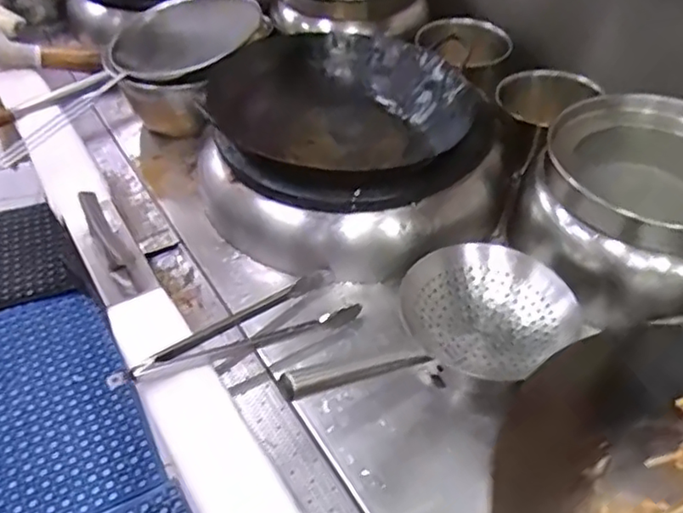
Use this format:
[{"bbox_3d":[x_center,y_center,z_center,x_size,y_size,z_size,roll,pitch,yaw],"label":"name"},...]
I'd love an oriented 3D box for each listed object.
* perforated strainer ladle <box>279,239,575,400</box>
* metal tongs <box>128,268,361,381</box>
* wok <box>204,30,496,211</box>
[{"bbox_3d":[0.096,0.081,0.761,0.411,0.129,0.202,-17,46,-36],"label":"perforated strainer ladle"},{"bbox_3d":[-0.141,0.094,0.851,0.336,0.046,0.095,-18,47,-19],"label":"metal tongs"},{"bbox_3d":[-0.003,-0.239,1.050,0.407,0.108,0.447,1,44,-1],"label":"wok"}]

